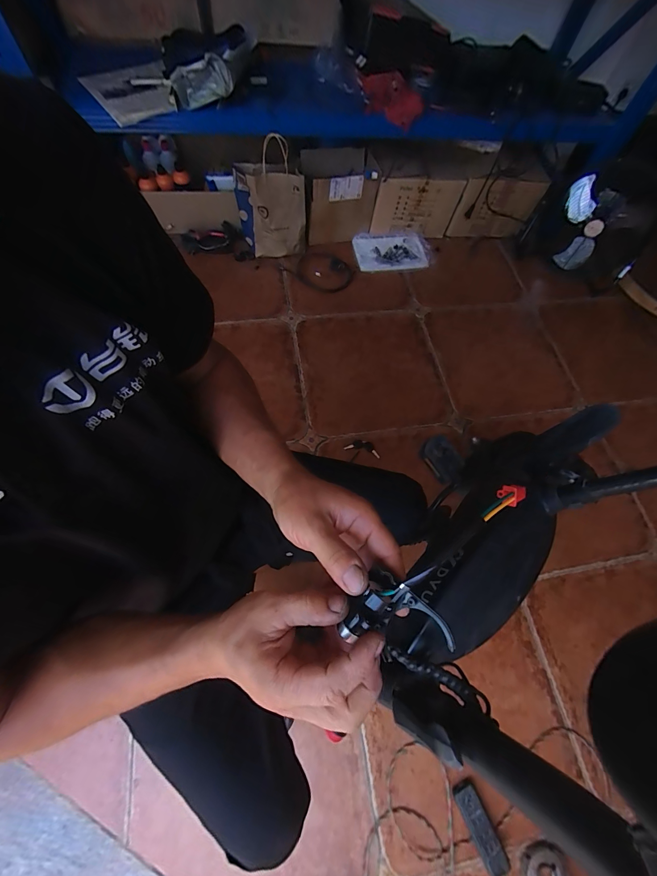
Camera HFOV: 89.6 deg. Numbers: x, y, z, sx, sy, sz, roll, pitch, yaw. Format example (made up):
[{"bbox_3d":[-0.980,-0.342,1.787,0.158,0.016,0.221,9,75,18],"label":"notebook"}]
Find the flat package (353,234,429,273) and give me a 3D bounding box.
[{"bbox_3d":[0.261,-0.769,1.372,0.302,0.050,0.184,-2,67,-6],"label":"flat package"}]

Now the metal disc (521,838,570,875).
[{"bbox_3d":[0.445,0.896,0.677,0.093,0.014,0.099,2,66,-5],"label":"metal disc"}]

